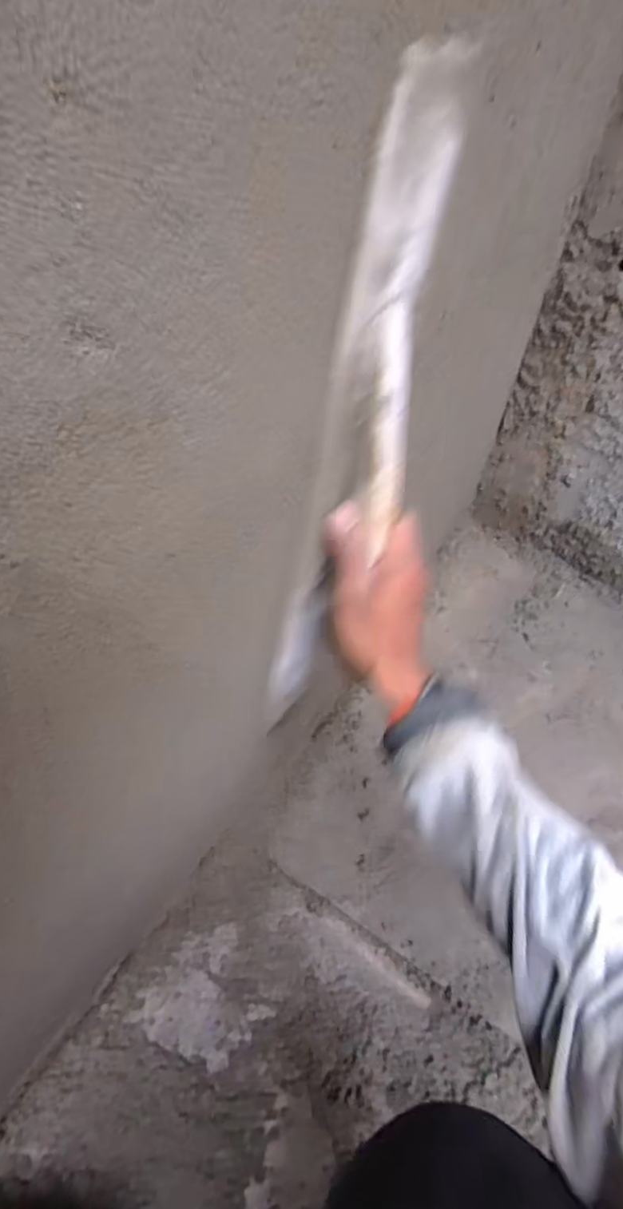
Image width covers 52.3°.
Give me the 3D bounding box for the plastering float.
[{"bbox_3d":[0.032,-0.072,0.439,0.045,0.471,0.077,24,44,12],"label":"plastering float"}]

